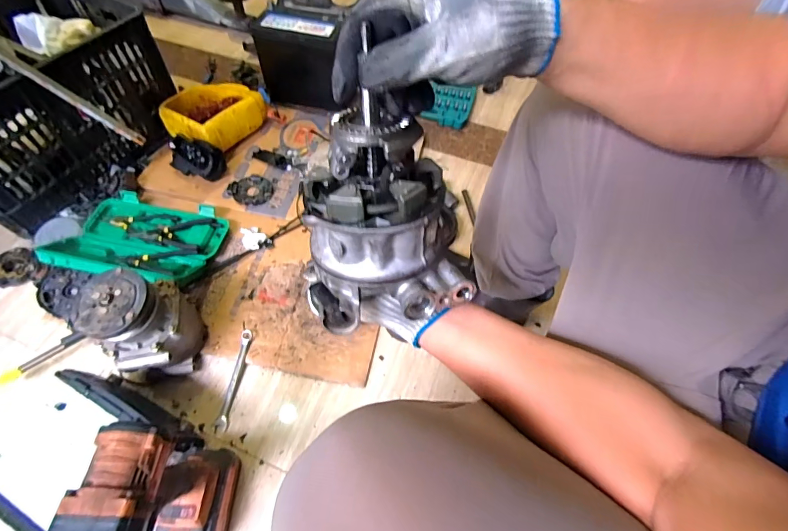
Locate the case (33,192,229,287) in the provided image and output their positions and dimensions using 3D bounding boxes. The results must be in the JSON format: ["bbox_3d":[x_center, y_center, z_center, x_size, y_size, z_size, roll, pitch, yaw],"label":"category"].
[{"bbox_3d":[-0.513,-0.059,0.801,0.296,0.073,0.208,9,58,5],"label":"case"}]

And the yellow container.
[{"bbox_3d":[-0.442,-0.372,0.984,0.179,0.093,0.207,29,61,16],"label":"yellow container"}]

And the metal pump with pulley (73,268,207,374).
[{"bbox_3d":[-0.396,0.099,0.648,0.115,0.199,0.127,-16,59,-11],"label":"metal pump with pulley"}]

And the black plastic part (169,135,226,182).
[{"bbox_3d":[-0.456,-0.243,0.910,0.119,0.074,0.063,12,58,6],"label":"black plastic part"}]

